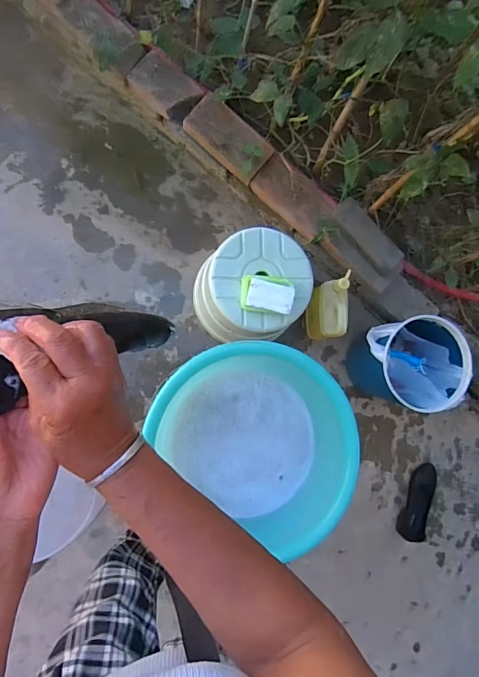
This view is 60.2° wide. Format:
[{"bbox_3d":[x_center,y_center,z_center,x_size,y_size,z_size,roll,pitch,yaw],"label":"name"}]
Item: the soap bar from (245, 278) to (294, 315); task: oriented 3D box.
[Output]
[{"bbox_3d":[0.071,-0.097,0.935,0.102,0.015,0.064,13,86,-8],"label":"soap bar"}]

